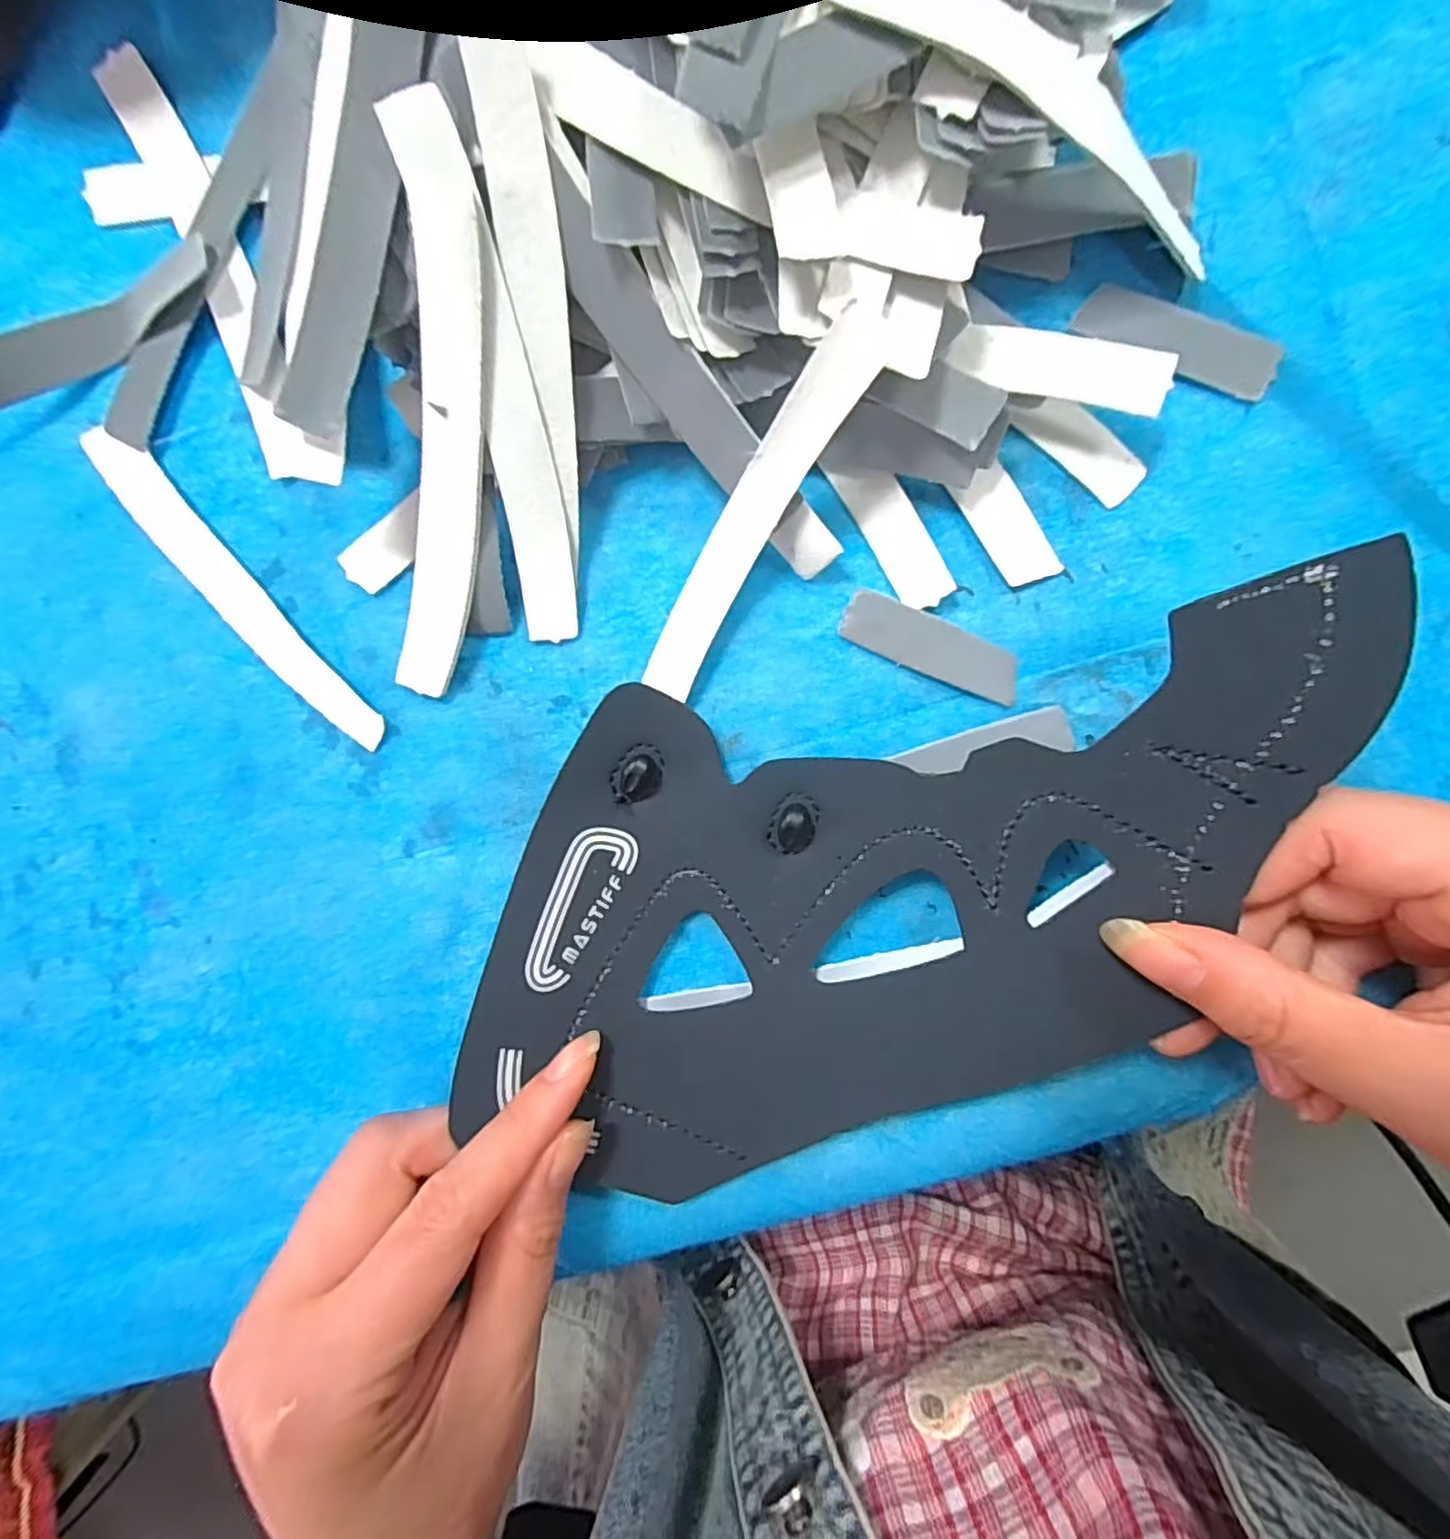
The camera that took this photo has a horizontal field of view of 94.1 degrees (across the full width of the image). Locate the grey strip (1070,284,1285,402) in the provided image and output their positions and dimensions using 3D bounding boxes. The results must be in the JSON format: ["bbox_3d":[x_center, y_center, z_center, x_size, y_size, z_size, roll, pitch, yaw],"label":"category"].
[{"bbox_3d":[0.108,-0.102,0.161,0.047,0.004,0.013,24,108,1],"label":"grey strip"}]

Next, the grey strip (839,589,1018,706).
[{"bbox_3d":[0.053,-0.031,0.170,0.047,0.004,0.013,22,97,-2],"label":"grey strip"}]

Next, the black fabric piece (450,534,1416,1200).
[{"bbox_3d":[0.032,0.038,0.157,0.197,0.044,0.125,-10,97,2],"label":"black fabric piece"}]

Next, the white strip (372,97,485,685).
[{"bbox_3d":[-0.064,-0.072,0.150,0.018,0.006,0.115,12,116,-1],"label":"white strip"}]

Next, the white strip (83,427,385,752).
[{"bbox_3d":[-0.122,-0.044,0.170,0.013,0.005,0.096,-39,93,4],"label":"white strip"}]

